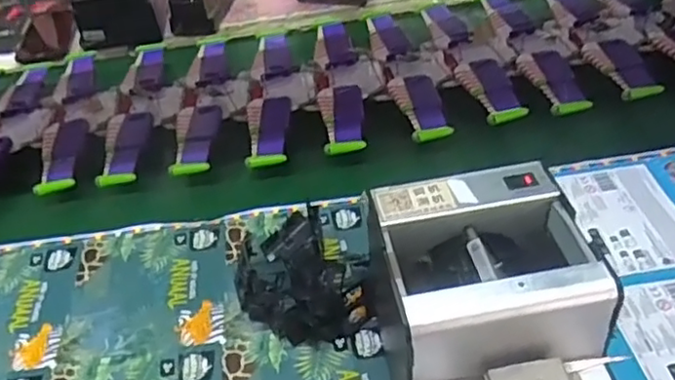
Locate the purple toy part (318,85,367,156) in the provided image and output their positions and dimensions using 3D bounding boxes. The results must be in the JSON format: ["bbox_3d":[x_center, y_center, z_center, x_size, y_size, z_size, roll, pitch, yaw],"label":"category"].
[{"bbox_3d":[0.005,-0.081,0.719,0.048,0.013,0.113,-6,43,1],"label":"purple toy part"}]

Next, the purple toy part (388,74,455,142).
[{"bbox_3d":[0.093,-0.096,0.725,0.049,0.012,0.118,-10,43,-3],"label":"purple toy part"}]

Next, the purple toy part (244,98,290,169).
[{"bbox_3d":[-0.073,-0.068,0.718,0.039,0.013,0.125,-2,43,5],"label":"purple toy part"}]

